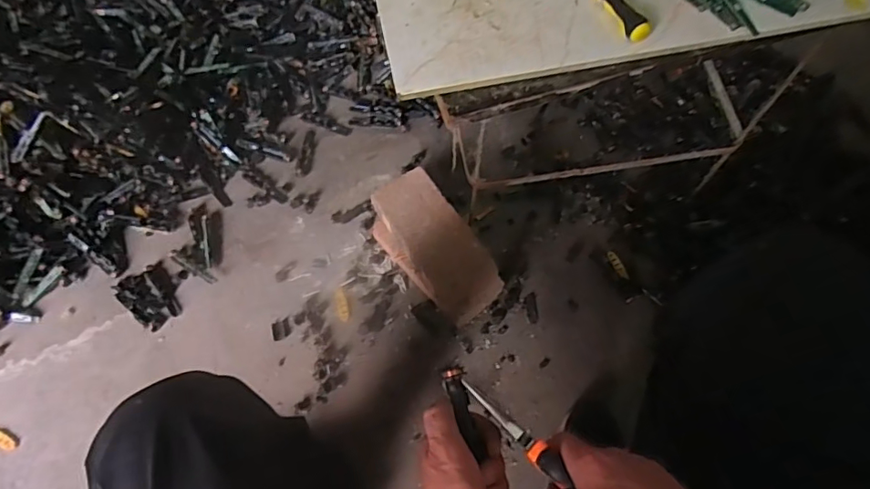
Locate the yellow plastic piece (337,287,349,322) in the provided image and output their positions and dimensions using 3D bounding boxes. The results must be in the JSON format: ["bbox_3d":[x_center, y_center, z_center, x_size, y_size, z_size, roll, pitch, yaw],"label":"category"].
[{"bbox_3d":[-0.154,0.100,0.881,0.019,0.006,0.060,-13,64,-6],"label":"yellow plastic piece"}]

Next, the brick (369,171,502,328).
[{"bbox_3d":[-0.002,0.006,0.871,0.115,0.095,0.248,-33,68,-14],"label":"brick"}]

